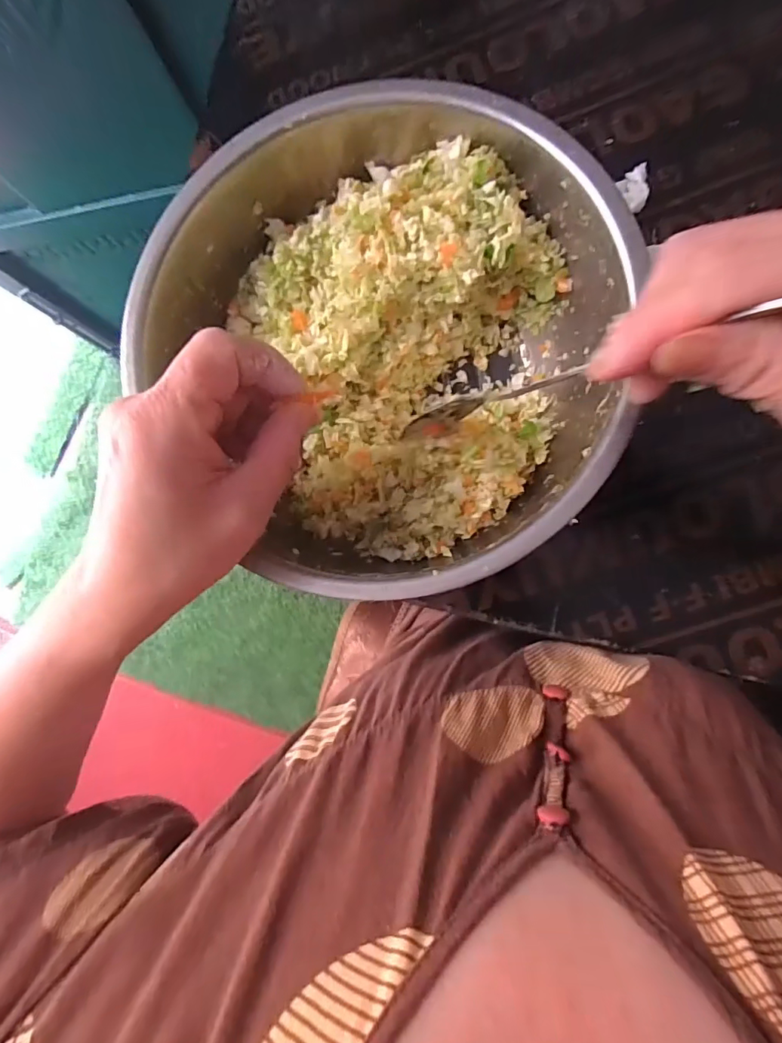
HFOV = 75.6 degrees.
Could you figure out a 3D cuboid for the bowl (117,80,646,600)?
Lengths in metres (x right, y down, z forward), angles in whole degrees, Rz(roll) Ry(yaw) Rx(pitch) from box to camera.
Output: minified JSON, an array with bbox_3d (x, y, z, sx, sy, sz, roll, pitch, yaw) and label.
[{"bbox_3d":[-0.001,-0.092,0.279,0.232,0.086,0.262,-33,82,4],"label":"bowl"}]

